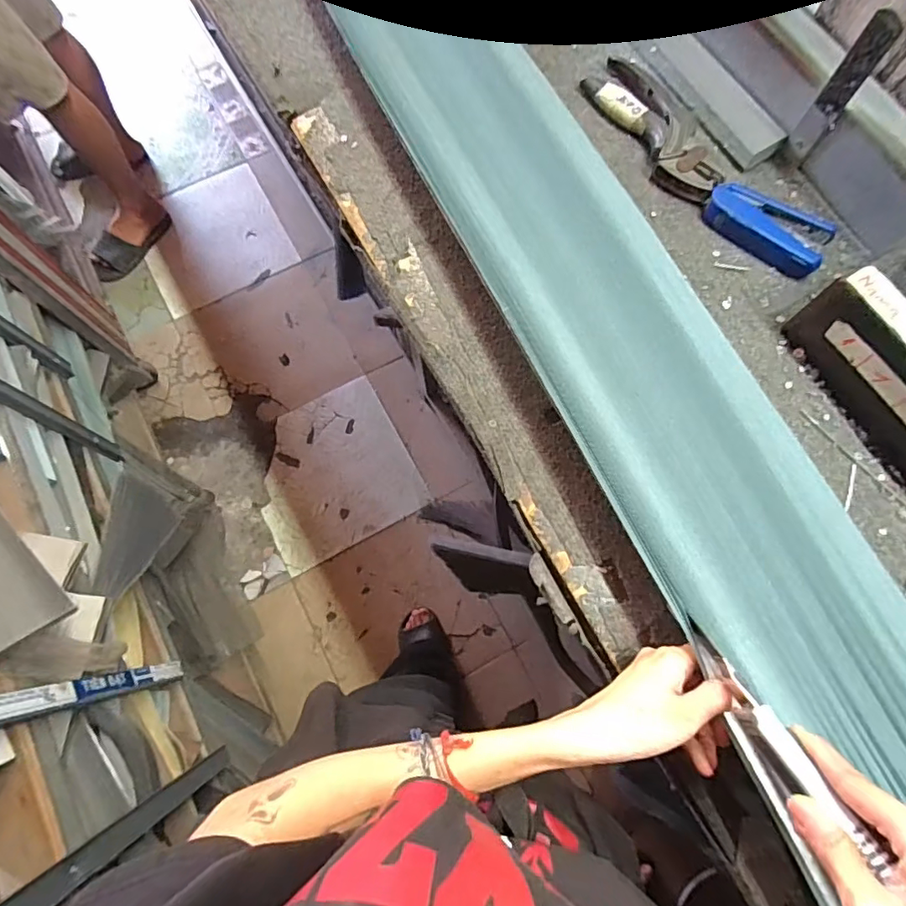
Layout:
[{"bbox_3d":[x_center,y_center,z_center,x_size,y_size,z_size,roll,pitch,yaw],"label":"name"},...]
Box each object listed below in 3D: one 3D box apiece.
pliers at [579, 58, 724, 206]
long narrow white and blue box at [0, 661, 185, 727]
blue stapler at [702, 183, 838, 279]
[{"bbox_3d":[0.192,-0.316,0.524,0.059,0.022,0.182,-24,76,-6],"label":"pliers"},{"bbox_3d":[-0.416,0.267,0.603,0.024,0.460,0.029,-13,75,-3],"label":"long narrow white and blue box"},{"bbox_3d":[0.286,-0.207,0.492,0.109,0.022,0.056,31,76,8],"label":"blue stapler"}]

